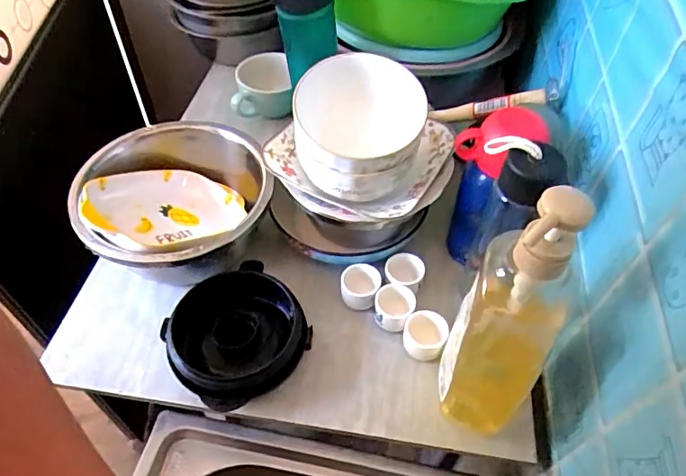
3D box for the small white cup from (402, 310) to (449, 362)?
[{"bbox_3d":[0.085,0.103,0.524,0.043,0.036,0.042,1,51,-1],"label":"small white cup"}]

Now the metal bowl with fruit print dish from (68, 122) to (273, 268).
[{"bbox_3d":[-0.192,-0.039,0.581,0.189,0.087,0.204,1,51,-1],"label":"metal bowl with fruit print dish"}]

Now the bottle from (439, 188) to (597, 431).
[{"bbox_3d":[0.127,0.067,0.387,0.073,0.250,0.061,27,55,18],"label":"bottle"}]

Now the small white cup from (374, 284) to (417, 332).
[{"bbox_3d":[0.055,0.079,0.548,0.042,0.040,0.041,1,51,-1],"label":"small white cup"}]

